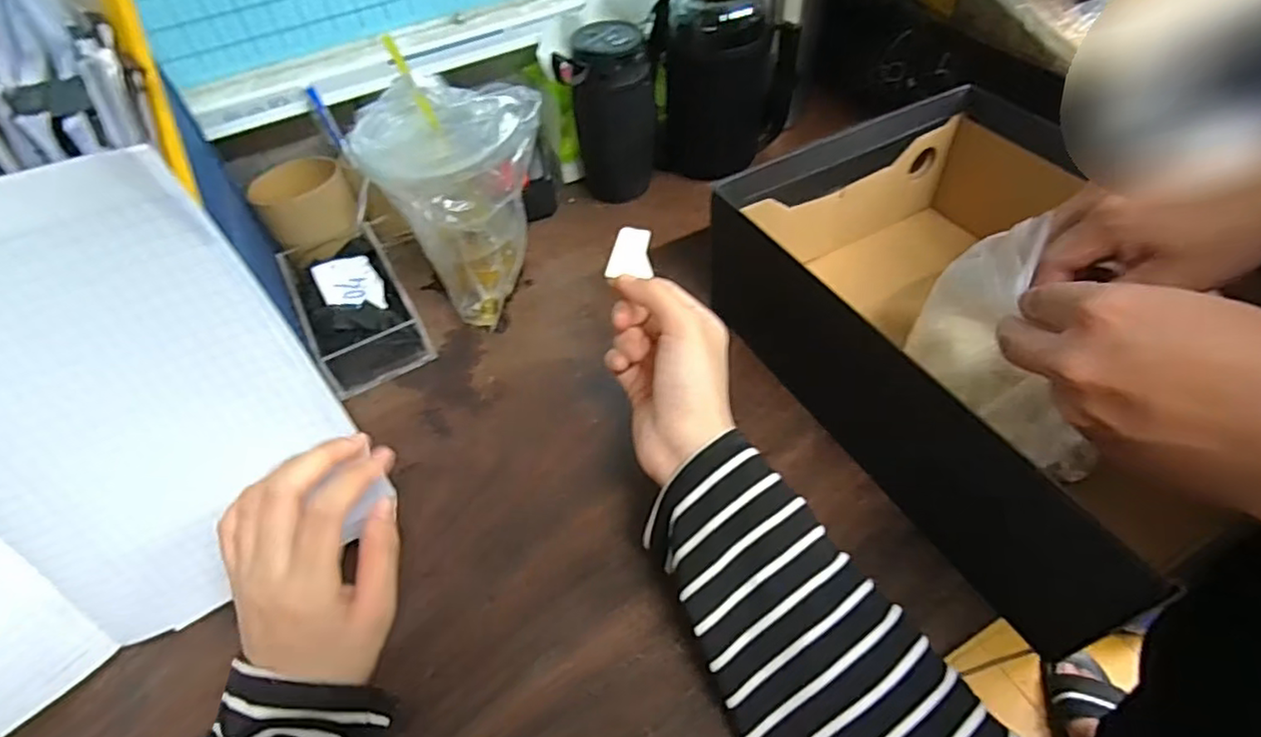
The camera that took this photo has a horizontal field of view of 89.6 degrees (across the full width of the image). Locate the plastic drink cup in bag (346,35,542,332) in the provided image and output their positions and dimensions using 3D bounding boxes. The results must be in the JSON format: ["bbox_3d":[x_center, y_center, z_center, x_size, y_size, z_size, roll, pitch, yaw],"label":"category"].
[{"bbox_3d":[-0.136,-0.130,0.495,0.129,0.165,0.097,24,56,23],"label":"plastic drink cup in bag"}]

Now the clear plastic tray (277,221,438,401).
[{"bbox_3d":[-0.227,-0.055,0.521,0.077,0.051,0.149,-27,53,-16],"label":"clear plastic tray"}]

